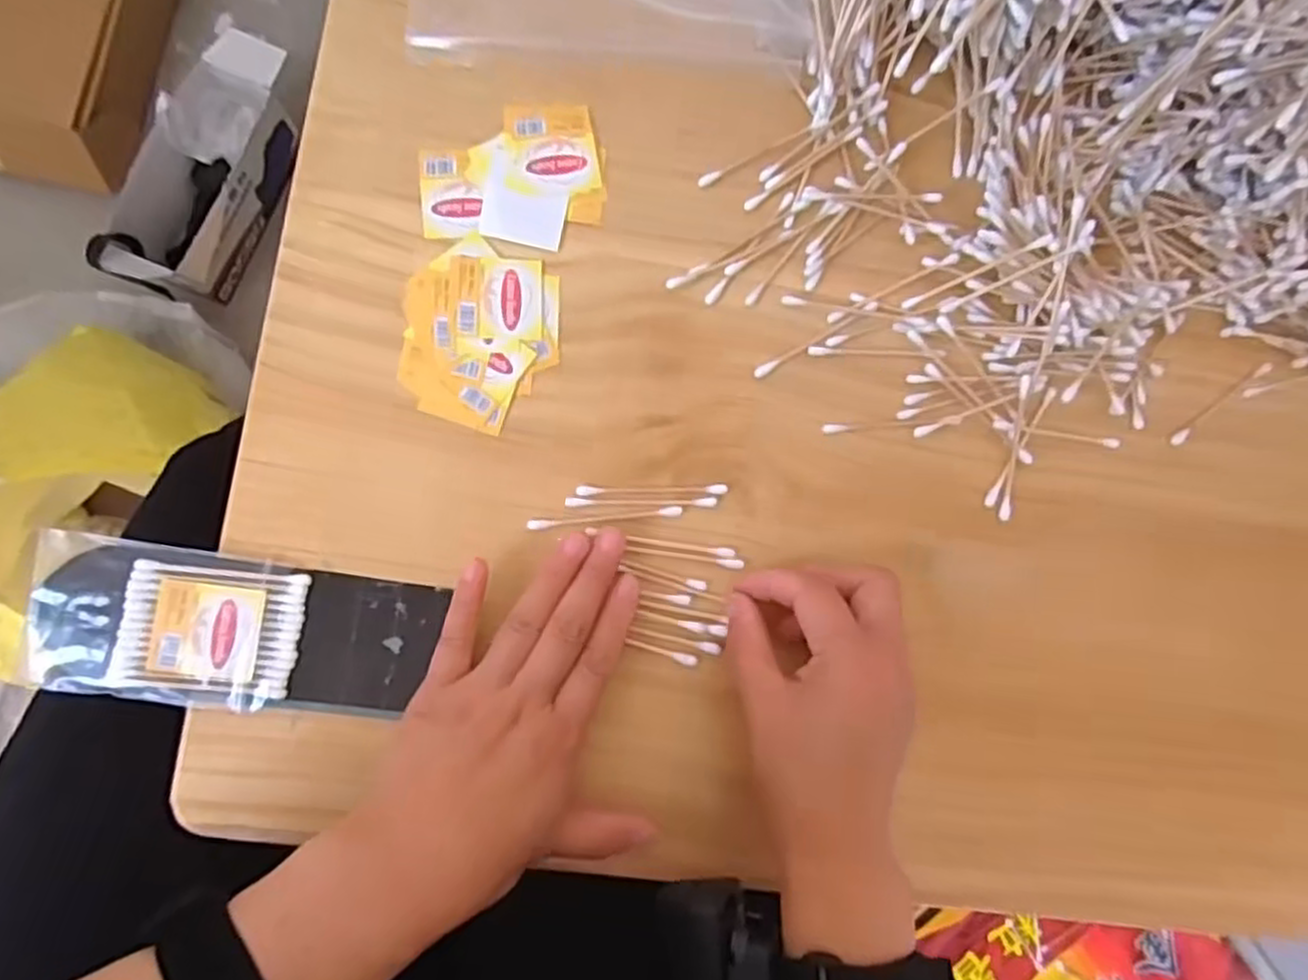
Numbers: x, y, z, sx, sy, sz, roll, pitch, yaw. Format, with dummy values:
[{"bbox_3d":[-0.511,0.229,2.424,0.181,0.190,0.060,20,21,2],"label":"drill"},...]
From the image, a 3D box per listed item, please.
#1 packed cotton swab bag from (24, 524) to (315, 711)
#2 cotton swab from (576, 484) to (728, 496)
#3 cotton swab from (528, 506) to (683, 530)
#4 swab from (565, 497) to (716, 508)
[{"bbox_3d":[-0.211,0.058,0.328,0.109,0.005,0.066,10,85,-7],"label":"packed cotton swab bag"},{"bbox_3d":[0.000,0.000,0.360,0.071,0.005,0.005,0,87,-8],"label":"cotton swab"},{"bbox_3d":[-0.022,0.013,0.355,0.072,0.004,0.005,-5,87,-8],"label":"cotton swab"},{"bbox_3d":[-0.006,0.006,0.358,0.070,0.004,0.005,0,86,-8],"label":"swab"}]

